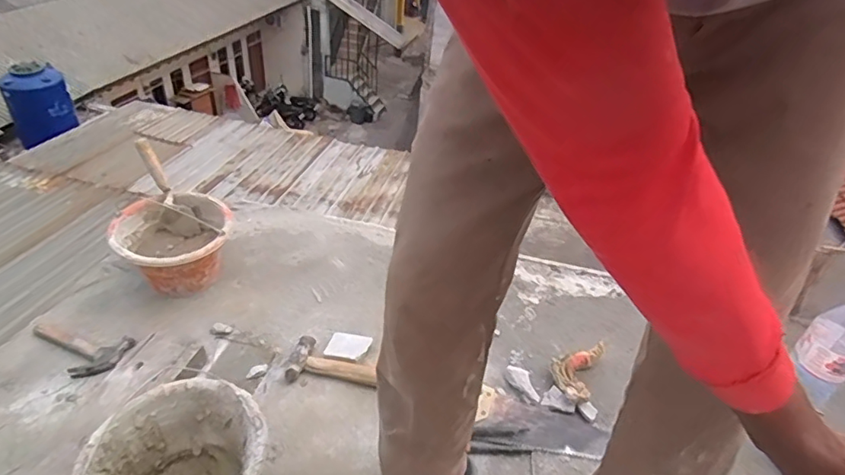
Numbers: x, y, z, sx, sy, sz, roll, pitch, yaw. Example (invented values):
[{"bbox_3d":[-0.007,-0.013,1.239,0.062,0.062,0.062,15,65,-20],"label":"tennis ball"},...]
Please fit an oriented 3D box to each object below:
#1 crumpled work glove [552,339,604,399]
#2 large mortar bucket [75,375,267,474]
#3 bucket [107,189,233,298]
[{"bbox_3d":[0.326,0.283,1.119,0.089,0.047,0.171,21,40,20],"label":"crumpled work glove"},{"bbox_3d":[-0.367,0.378,0.806,0.238,0.166,0.243,3,37,-3],"label":"large mortar bucket"},{"bbox_3d":[-0.577,0.031,1.228,0.237,0.173,0.220,3,37,-3],"label":"bucket"}]

